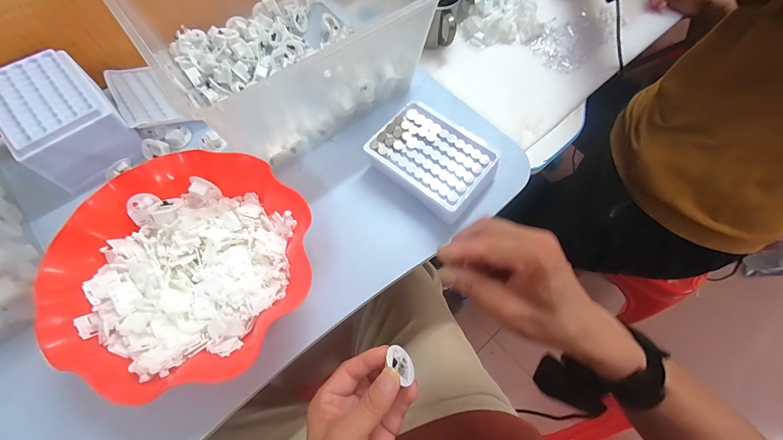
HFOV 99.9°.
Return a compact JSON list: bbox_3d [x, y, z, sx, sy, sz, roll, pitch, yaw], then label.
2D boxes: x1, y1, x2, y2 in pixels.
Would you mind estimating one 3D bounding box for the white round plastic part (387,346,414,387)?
[{"bbox_3d":[0.008,0.122,0.280,0.030,0.005,0.026,52,28,0],"label":"white round plastic part"}]

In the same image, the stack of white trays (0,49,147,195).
[{"bbox_3d":[-0.380,-0.119,0.388,0.096,0.078,0.131,-38,72,-18],"label":"stack of white trays"}]

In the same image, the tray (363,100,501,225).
[{"bbox_3d":[0.047,-0.068,0.395,0.135,0.045,0.104,40,70,15],"label":"tray"}]

